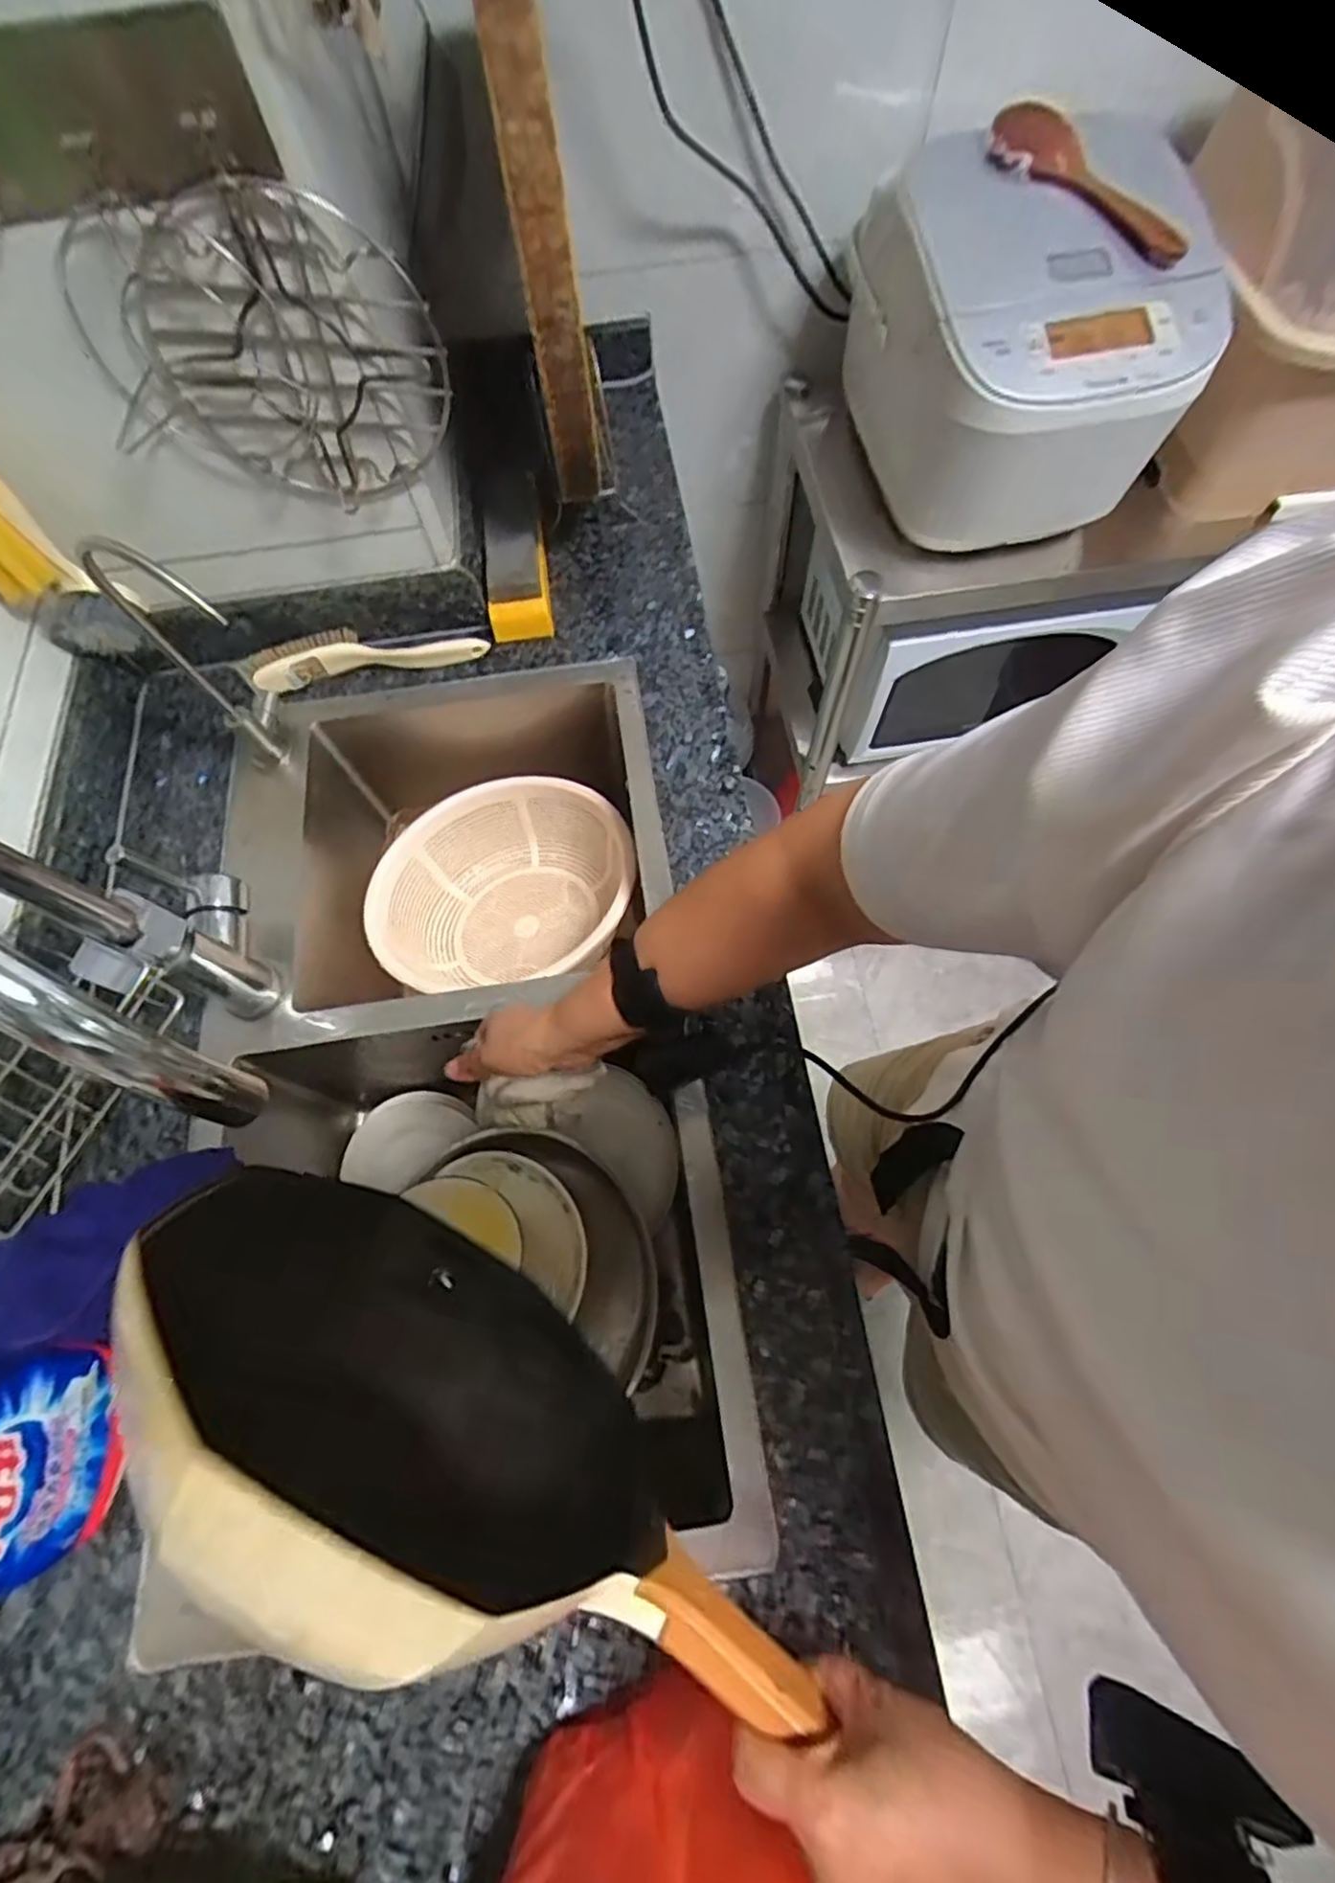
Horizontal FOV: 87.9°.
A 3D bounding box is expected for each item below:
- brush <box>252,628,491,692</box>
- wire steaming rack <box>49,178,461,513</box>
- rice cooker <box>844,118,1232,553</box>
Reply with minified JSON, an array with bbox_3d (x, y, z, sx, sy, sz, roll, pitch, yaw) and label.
[{"bbox_3d":[-0.301,-0.295,0.708,0.226,0.031,0.052,-11,68,-2],"label":"brush"},{"bbox_3d":[-0.293,-0.429,0.517,0.240,0.182,0.042,-17,69,-4],"label":"wire steaming rack"},{"bbox_3d":[0.339,-0.571,0.676,0.278,0.232,0.335,-2,68,2],"label":"rice cooker"}]

